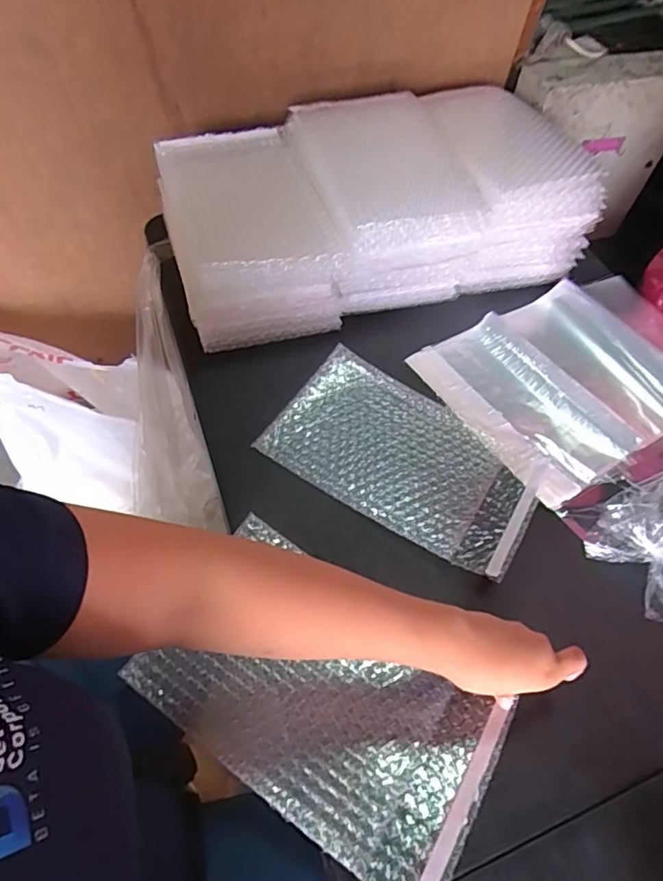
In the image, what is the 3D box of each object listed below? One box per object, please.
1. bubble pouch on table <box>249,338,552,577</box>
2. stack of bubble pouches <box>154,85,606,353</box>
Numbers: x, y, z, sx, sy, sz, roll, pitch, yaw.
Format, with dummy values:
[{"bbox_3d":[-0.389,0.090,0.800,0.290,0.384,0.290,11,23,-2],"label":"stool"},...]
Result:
[{"bbox_3d":[0.087,0.015,0.613,0.294,0.015,0.179,29,59,14],"label":"bubble pouch on table"},{"bbox_3d":[0.077,-0.342,0.778,0.593,0.162,0.311,-15,59,-15],"label":"stack of bubble pouches"}]

